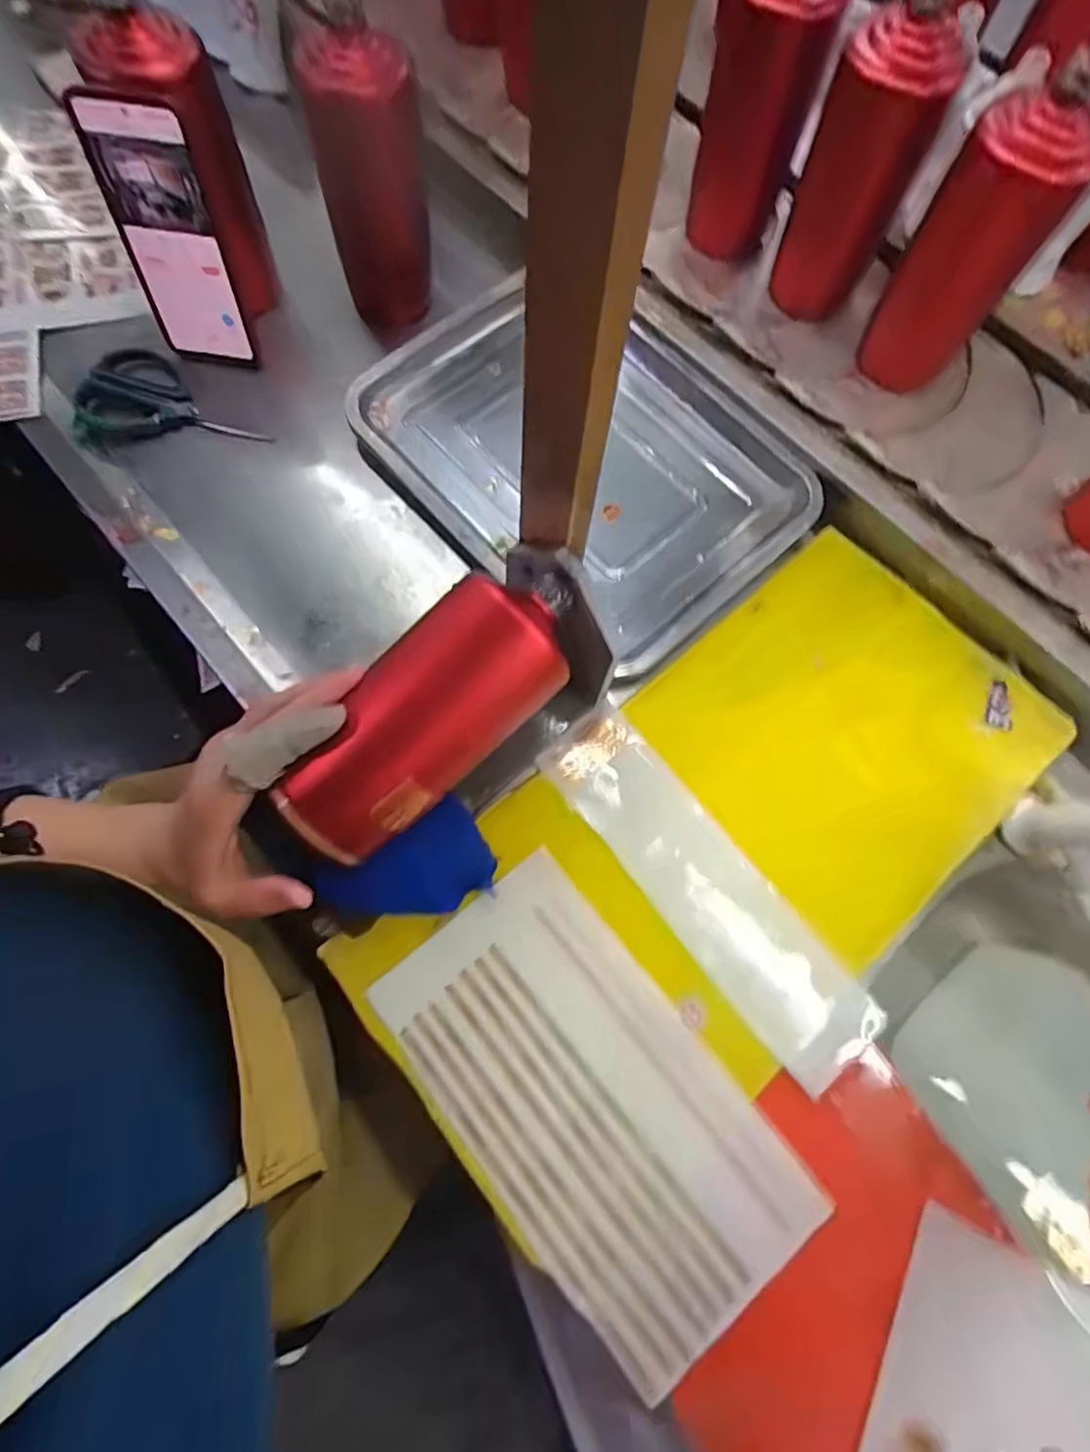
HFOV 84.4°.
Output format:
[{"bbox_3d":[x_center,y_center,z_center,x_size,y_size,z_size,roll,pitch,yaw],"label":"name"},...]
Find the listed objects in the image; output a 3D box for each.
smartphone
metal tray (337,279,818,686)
[{"bbox_3d":[-0.280,-0.360,0.455,0.079,0.162,0.012,11,60,0],"label":"smartphone"},{"bbox_3d":[0.034,-0.228,0.498,0.262,0.029,0.339,-44,78,-10],"label":"metal tray"}]

